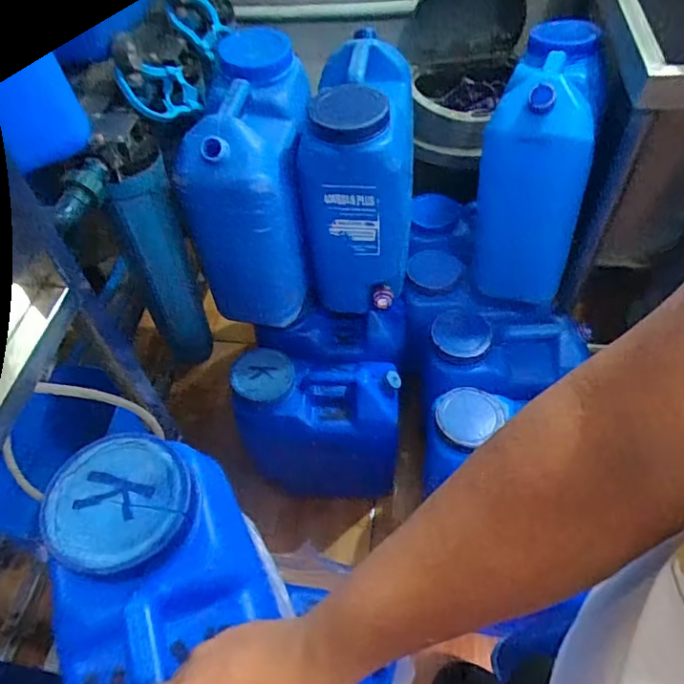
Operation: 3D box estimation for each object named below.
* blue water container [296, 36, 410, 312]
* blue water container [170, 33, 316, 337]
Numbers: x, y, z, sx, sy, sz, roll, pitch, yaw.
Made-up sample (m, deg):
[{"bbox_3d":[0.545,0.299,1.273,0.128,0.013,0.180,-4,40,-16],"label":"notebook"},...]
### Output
[{"bbox_3d":[0.038,-0.284,0.988,0.166,0.402,0.276,5,54,8],"label":"blue water container"},{"bbox_3d":[-0.145,-0.262,0.980,0.194,0.423,0.242,6,54,9],"label":"blue water container"}]

